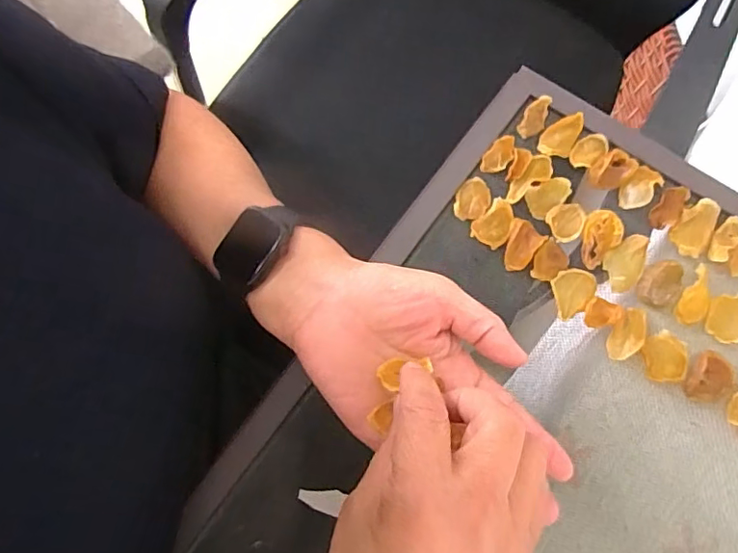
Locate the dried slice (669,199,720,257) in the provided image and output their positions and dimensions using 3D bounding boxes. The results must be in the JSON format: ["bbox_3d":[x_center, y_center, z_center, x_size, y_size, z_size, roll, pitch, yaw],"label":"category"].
[{"bbox_3d":[0.213,-0.033,0.348,0.023,0.004,0.039,34,78,7],"label":"dried slice"}]

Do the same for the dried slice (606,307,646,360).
[{"bbox_3d":[0.162,0.036,0.337,0.019,0.004,0.035,30,77,6],"label":"dried slice"}]

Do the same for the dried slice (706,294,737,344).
[{"bbox_3d":[0.226,0.027,0.337,0.027,0.006,0.030,0,80,9],"label":"dried slice"}]

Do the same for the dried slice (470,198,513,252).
[{"bbox_3d":[0.084,-0.035,0.353,0.022,0.010,0.030,39,78,8],"label":"dried slice"}]

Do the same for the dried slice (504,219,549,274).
[{"bbox_3d":[0.099,-0.021,0.351,0.022,0.008,0.031,34,78,7],"label":"dried slice"}]

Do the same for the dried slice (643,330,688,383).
[{"bbox_3d":[0.186,0.051,0.338,0.025,0.013,0.030,-12,76,-4],"label":"dried slice"}]

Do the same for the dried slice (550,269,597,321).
[{"bbox_3d":[0.134,0.011,0.347,0.028,0.004,0.029,-13,82,2],"label":"dried slice"}]

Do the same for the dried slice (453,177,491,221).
[{"bbox_3d":[0.070,-0.052,0.360,0.022,0.009,0.032,22,76,4],"label":"dried slice"}]

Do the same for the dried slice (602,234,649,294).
[{"bbox_3d":[0.167,-0.010,0.347,0.023,0.004,0.039,30,77,6],"label":"dried slice"}]

